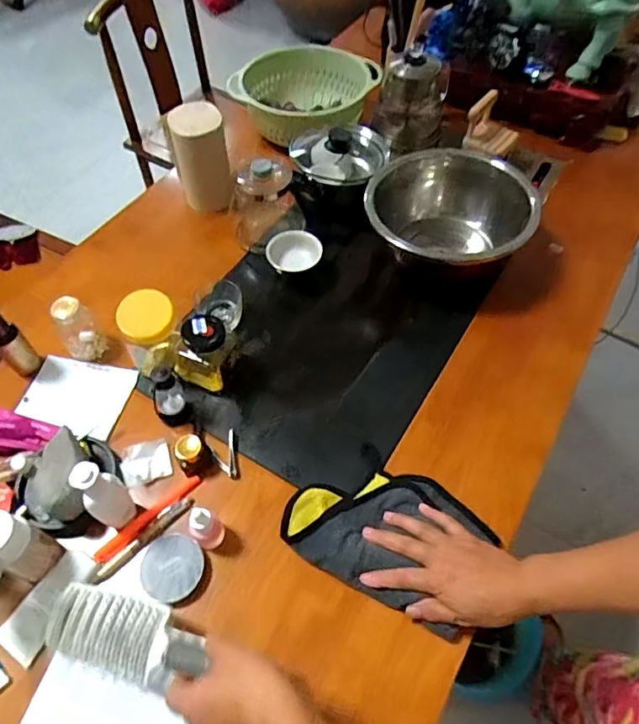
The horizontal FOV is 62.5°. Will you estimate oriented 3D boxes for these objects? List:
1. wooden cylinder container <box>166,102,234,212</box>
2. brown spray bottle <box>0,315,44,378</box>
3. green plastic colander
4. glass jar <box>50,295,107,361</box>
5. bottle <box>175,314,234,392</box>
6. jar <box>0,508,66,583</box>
[{"bbox_3d":[-0.192,-0.334,0.860,0.083,0.144,0.079,-12,56,-6],"label":"wooden cylinder container"},{"bbox_3d":[-0.414,-0.025,0.705,0.039,0.122,0.044,36,63,22],"label":"brown spray bottle"},{"bbox_3d":[-0.039,-0.498,1.016,0.276,0.114,0.229,14,57,11],"label":"green plastic colander"},{"bbox_3d":[-0.333,-0.044,0.734,0.054,0.104,0.051,0,56,0],"label":"glass jar"},{"bbox_3d":[-0.158,-0.013,0.702,0.083,0.102,0.059,17,58,11],"label":"bottle"},{"bbox_3d":[-0.311,0.192,0.547,0.045,0.113,0.044,0,56,0],"label":"jar"}]

